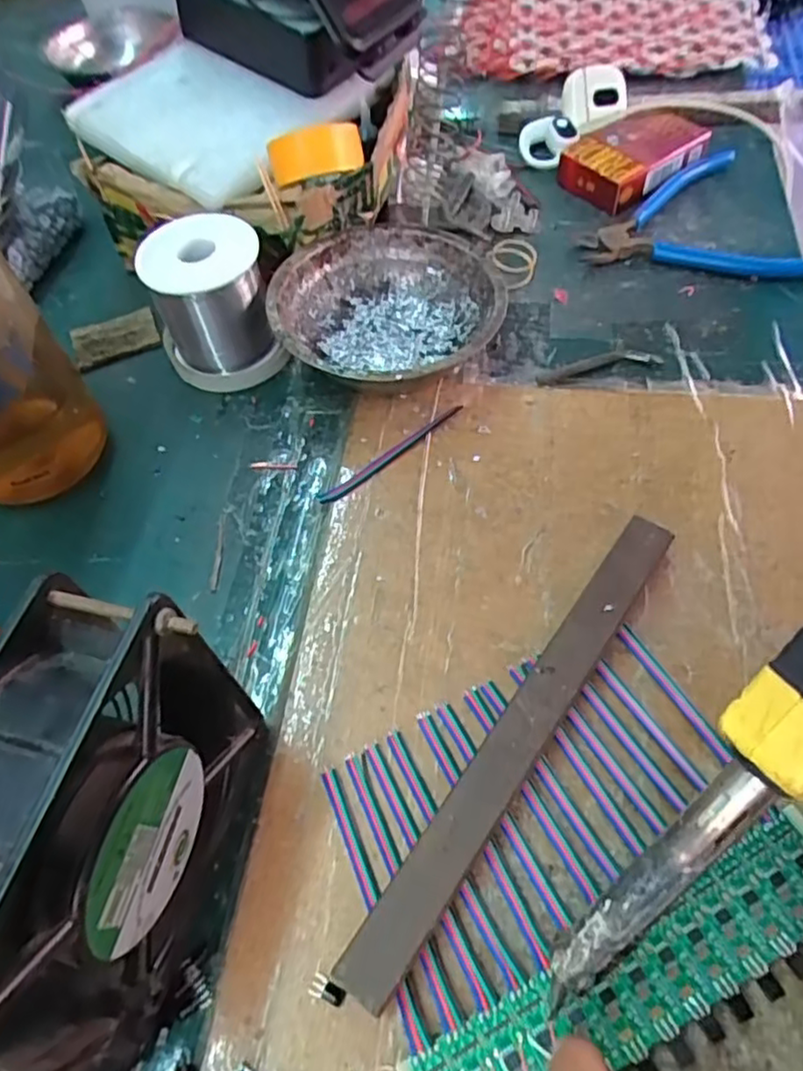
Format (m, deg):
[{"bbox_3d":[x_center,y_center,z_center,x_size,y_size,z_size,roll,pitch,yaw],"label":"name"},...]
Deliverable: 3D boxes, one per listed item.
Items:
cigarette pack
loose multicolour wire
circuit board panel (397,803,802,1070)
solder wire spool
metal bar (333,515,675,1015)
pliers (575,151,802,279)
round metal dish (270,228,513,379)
[{"bbox_3d":[0.160,-0.265,0.465,0.094,0.024,0.062,-32,60,-15],"label":"cigarette pack"},{"bbox_3d":[-0.004,-0.043,0.354,0.094,0.004,0.008,-34,61,-16],"label":"loose multicolour wire"},{"bbox_3d":[0.078,0.145,0.220,0.162,0.005,0.035,-24,59,-12],"label":"circuit board panel"},{"bbox_3d":[-0.107,-0.132,0.383,0.068,0.068,0.069,-27,59,-12],"label":"solder wire spool"},{"bbox_3d":[0.049,0.074,0.264,0.018,0.019,0.214,30,64,22],"label":"metal bar"},{"bbox_3d":[0.190,-0.212,0.442,0.141,0.011,0.125,1,57,5],"label":"pliers"},{"bbox_3d":[-0.007,-0.121,0.381,0.121,0.042,0.121,-2,57,3],"label":"round metal dish"}]

